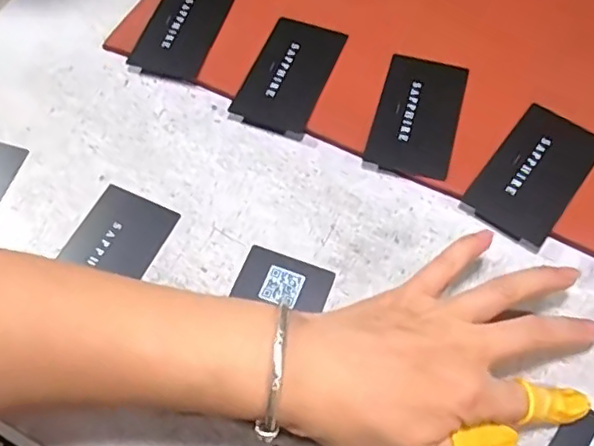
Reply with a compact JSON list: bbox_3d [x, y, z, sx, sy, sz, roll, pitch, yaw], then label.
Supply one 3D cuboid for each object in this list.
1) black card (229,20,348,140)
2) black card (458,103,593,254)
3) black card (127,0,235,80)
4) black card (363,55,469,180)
[{"bbox_3d":[-0.004,-0.096,0.389,0.049,0.007,0.083,21,67,9],"label":"black card"},{"bbox_3d":[0.140,-0.030,0.349,0.049,0.005,0.085,34,71,18],"label":"black card"},{"bbox_3d":[-0.076,-0.135,0.408,0.049,0.005,0.083,17,67,7],"label":"black card"},{"bbox_3d":[0.075,-0.068,0.371,0.049,0.005,0.084,15,66,11],"label":"black card"}]

